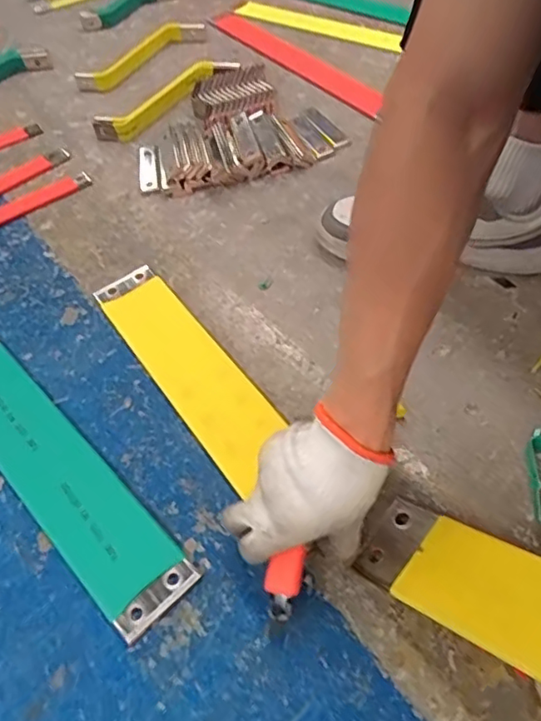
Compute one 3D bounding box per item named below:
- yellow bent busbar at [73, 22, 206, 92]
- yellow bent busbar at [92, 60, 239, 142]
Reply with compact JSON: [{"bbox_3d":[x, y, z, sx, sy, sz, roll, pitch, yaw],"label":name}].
[{"bbox_3d":[-0.229,-0.549,1.042,0.066,0.023,0.272,36,64,27],"label":"yellow bent busbar"},{"bbox_3d":[-0.164,-0.431,0.952,0.261,0.035,0.063,-36,59,-20],"label":"yellow bent busbar"}]

